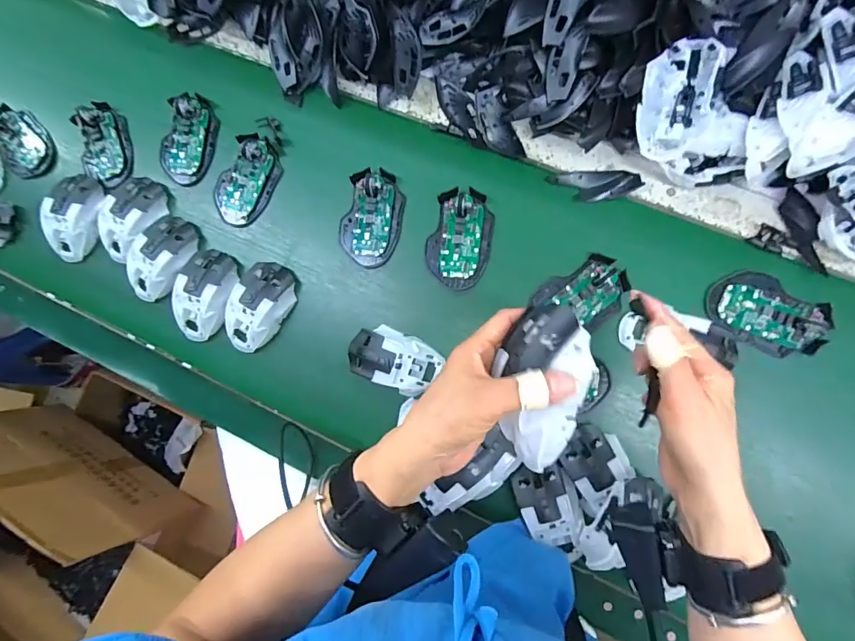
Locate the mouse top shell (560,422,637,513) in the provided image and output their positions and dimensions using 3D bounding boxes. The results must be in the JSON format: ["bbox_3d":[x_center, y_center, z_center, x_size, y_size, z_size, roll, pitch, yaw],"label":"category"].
[{"bbox_3d":[0.180,0.151,0.484,0.064,0.021,0.071,-32,68,-15],"label":"mouse top shell"}]

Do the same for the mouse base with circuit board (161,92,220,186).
[{"bbox_3d":[-0.316,-0.239,0.593,0.066,0.023,0.114,16,87,8],"label":"mouse base with circuit board"}]

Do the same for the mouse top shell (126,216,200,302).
[{"bbox_3d":[-0.349,-0.083,0.585,0.067,0.031,0.111,38,90,9],"label":"mouse top shell"}]

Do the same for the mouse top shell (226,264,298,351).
[{"bbox_3d":[-0.210,-0.017,0.563,0.067,0.037,0.115,22,88,9],"label":"mouse top shell"}]

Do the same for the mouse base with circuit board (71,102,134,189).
[{"bbox_3d":[-0.440,-0.238,0.614,0.068,0.021,0.118,-13,83,6],"label":"mouse base with circuit board"}]

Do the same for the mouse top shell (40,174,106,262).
[{"bbox_3d":[-0.473,-0.138,0.605,0.071,0.033,0.113,17,87,8],"label":"mouse top shell"}]

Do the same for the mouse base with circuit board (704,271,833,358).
[{"bbox_3d":[0.359,-0.008,0.476,0.116,0.020,0.076,23,88,9],"label":"mouse base with circuit board"}]

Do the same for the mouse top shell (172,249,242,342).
[{"bbox_3d":[-0.282,-0.033,0.571,0.065,0.031,0.112,22,88,9],"label":"mouse top shell"}]

